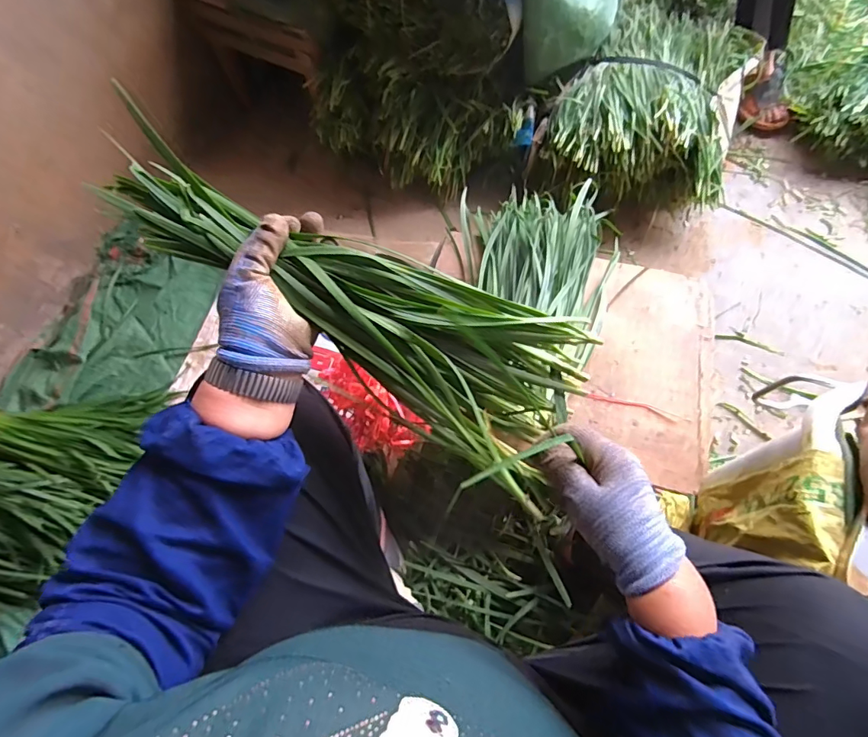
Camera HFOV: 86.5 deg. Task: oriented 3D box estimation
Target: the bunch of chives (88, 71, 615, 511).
[{"bbox_3d":[-0.064,-0.045,0.387,0.420,0.082,0.147,29,70,-8],"label":"bunch of chives"}]

